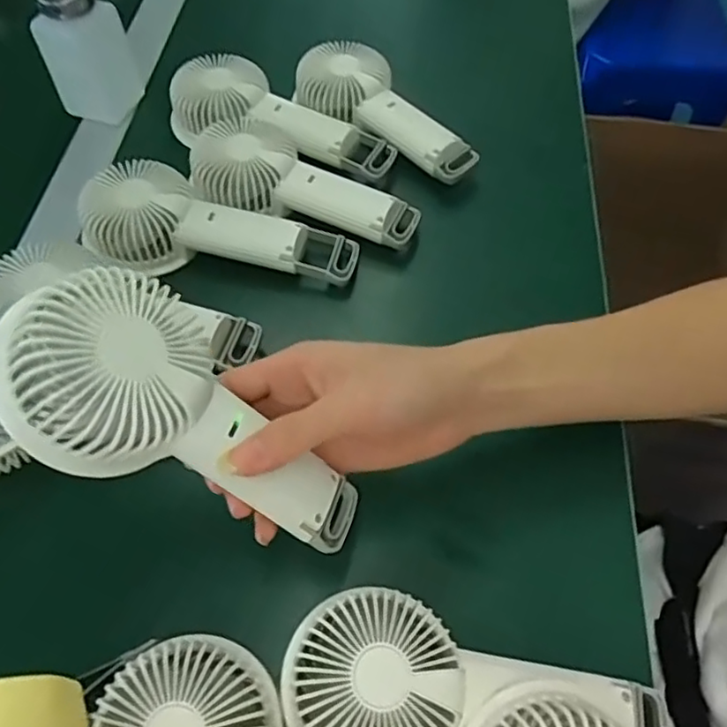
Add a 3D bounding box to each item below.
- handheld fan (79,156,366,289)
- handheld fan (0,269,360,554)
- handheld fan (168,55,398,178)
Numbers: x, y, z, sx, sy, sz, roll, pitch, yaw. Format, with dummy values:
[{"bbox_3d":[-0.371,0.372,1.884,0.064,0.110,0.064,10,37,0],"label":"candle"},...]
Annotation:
[{"bbox_3d":[-0.102,-0.101,0.452,0.193,0.041,0.074,8,59,3],"label":"handheld fan"},{"bbox_3d":[-0.073,0.031,0.289,0.182,0.034,0.078,38,56,-27],"label":"handheld fan"},{"bbox_3d":[-0.066,-0.204,0.514,0.194,0.037,0.075,15,60,7],"label":"handheld fan"}]

